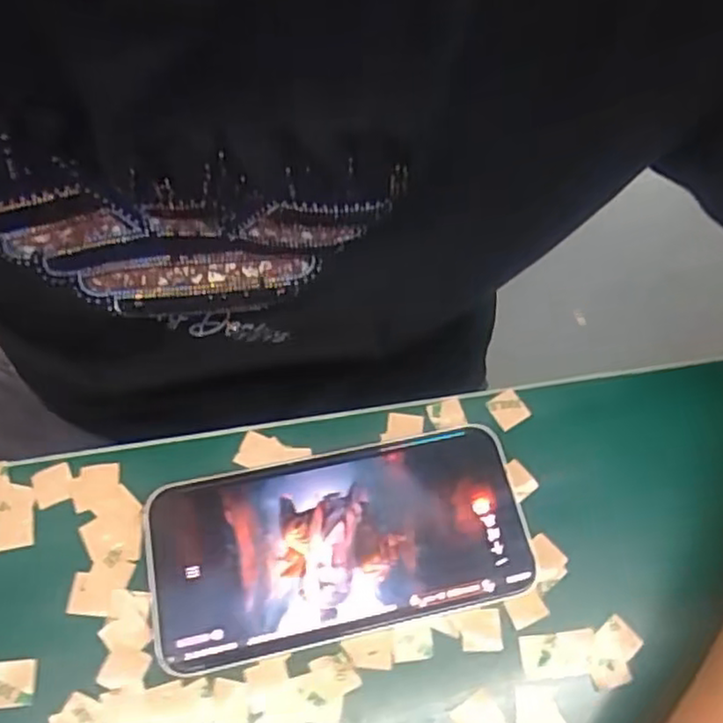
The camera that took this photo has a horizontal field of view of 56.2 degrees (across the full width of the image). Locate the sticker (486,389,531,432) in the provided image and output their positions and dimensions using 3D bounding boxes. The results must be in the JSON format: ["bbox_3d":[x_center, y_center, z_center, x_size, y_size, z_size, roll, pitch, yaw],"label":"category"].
[{"bbox_3d":[0.065,0.021,0.302,0.015,0.004,0.016,-29,66,-6],"label":"sticker"}]

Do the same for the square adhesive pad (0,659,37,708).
[{"bbox_3d":[-0.125,0.114,0.241,0.016,0.004,0.015,-3,65,-5],"label":"square adhesive pad"}]

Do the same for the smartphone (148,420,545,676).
[{"bbox_3d":[-0.009,0.070,0.266,0.143,0.009,0.071,-10,66,-9],"label":"smartphone"}]

